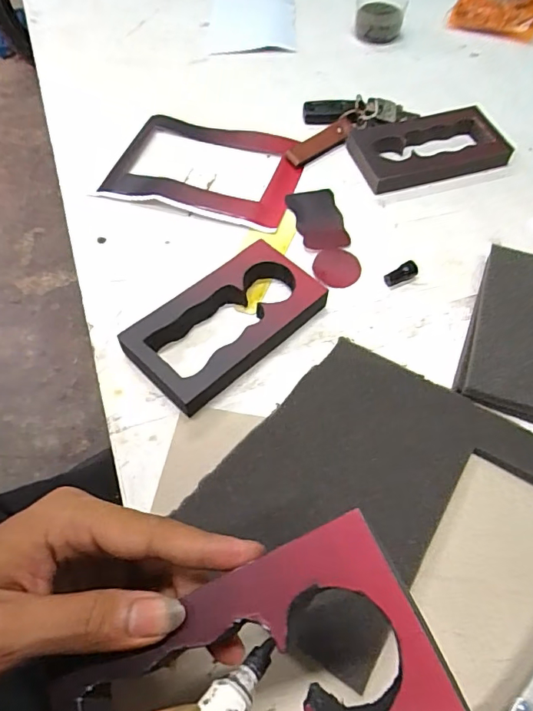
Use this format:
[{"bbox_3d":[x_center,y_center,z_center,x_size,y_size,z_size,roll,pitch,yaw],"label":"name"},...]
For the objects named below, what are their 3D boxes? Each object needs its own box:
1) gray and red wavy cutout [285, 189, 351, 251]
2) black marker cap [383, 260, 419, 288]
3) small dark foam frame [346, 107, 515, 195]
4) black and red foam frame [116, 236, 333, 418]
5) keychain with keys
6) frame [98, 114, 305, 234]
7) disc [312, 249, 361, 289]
[{"bbox_3d":[0.048,-0.126,0.442,0.043,0.005,0.081,-9,55,-8],"label":"gray and red wavy cutout"},{"bbox_3d":[0.114,-0.069,0.399,0.030,0.012,0.012,-23,61,-12],"label":"black marker cap"},{"bbox_3d":[0.162,-0.212,0.475,0.142,0.023,0.084,-13,59,-6],"label":"small dark foam frame"},{"bbox_3d":[-0.031,-0.027,0.372,0.146,0.029,0.081,-40,66,-20],"label":"black and red foam frame"},{"bbox_3d":[0.074,-0.250,0.499,0.140,0.019,0.082,-23,61,-12],"label":"keychain with keys"},{"bbox_3d":[-0.062,-0.197,0.484,0.195,0.011,0.137,16,61,11],"label":"frame"},{"bbox_3d":[0.061,-0.077,0.408,0.040,0.004,0.039,-1,59,2],"label":"disc"}]

